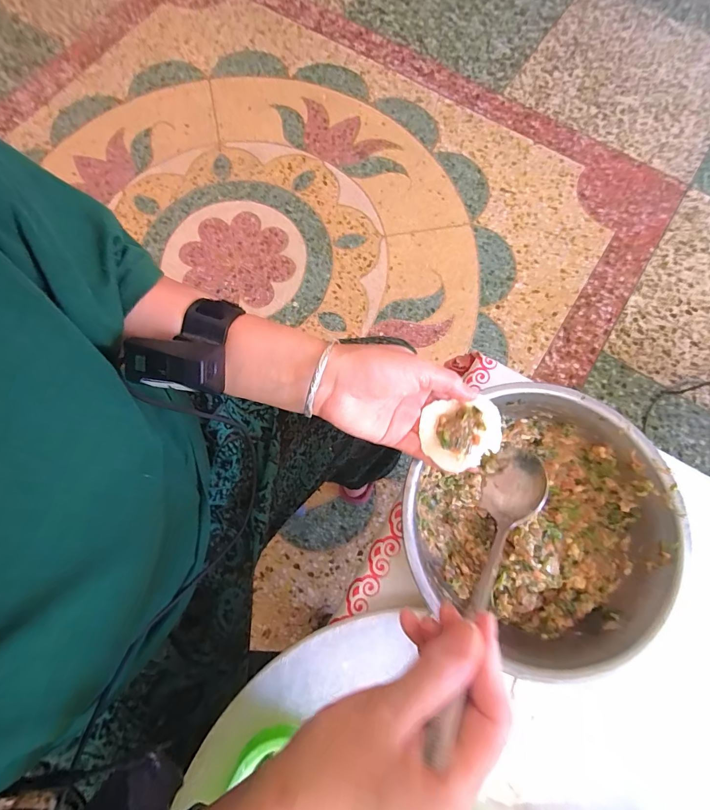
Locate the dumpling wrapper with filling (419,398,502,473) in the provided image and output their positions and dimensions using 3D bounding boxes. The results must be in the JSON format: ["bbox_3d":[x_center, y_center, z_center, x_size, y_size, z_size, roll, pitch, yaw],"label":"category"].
[{"bbox_3d":[0.092,0.025,0.326,0.068,0.015,0.057,0,74,0],"label":"dumpling wrapper with filling"}]

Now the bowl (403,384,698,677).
[{"bbox_3d":[0.170,0.102,0.357,0.220,0.082,0.230,0,74,0],"label":"bowl"}]

